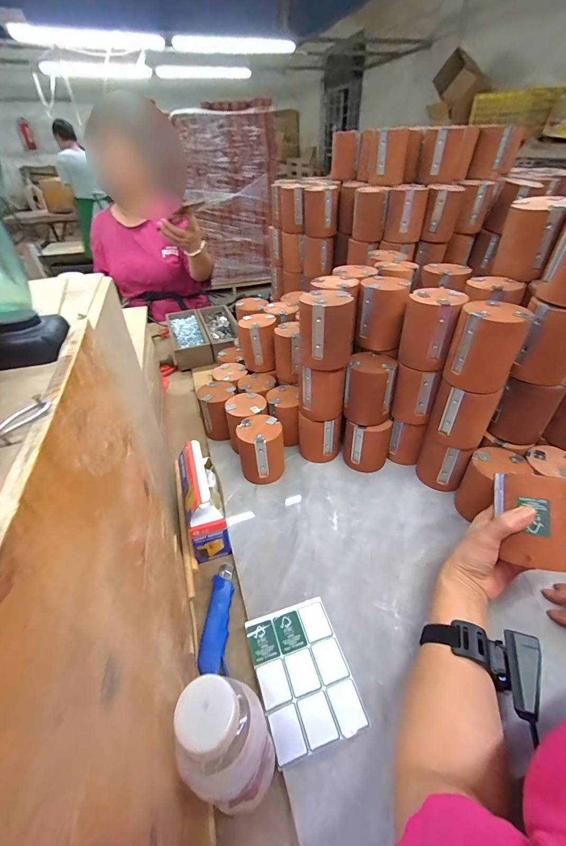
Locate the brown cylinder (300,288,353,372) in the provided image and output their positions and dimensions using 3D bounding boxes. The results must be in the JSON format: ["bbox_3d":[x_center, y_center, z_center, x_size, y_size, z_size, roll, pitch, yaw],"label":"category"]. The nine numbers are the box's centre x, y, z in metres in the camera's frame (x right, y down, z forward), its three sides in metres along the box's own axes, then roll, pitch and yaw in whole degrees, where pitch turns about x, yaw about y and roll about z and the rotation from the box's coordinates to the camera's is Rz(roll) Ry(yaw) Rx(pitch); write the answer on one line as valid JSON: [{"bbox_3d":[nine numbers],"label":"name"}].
[{"bbox_3d":[0.066,-0.143,0.517,0.078,0.101,0.075,4,39,7],"label":"brown cylinder"}]

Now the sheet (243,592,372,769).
[{"bbox_3d":[0.021,0.280,0.385,0.099,0.009,0.136,-12,40,-12],"label":"sheet"}]

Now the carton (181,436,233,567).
[{"bbox_3d":[-0.121,0.114,0.517,0.048,0.119,0.135,-12,40,-12],"label":"carton"}]

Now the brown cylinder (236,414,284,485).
[{"bbox_3d":[-0.039,0.049,0.607,0.075,0.104,0.073,-4,39,-2],"label":"brown cylinder"}]

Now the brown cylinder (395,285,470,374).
[{"bbox_3d":[0.223,-0.143,0.510,0.075,0.101,0.069,22,44,27],"label":"brown cylinder"}]

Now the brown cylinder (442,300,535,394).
[{"bbox_3d":[0.271,-0.104,0.452,0.083,0.097,0.077,21,44,26],"label":"brown cylinder"}]

